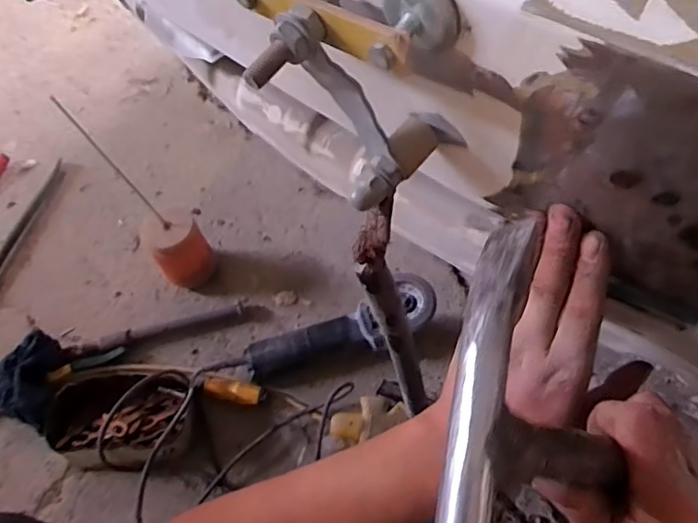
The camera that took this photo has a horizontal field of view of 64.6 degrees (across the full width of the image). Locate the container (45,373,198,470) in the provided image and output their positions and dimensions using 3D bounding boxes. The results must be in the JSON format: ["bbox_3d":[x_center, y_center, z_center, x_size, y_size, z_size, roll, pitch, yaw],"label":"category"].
[{"bbox_3d":[-0.311,0.217,0.767,0.185,0.090,0.132,3,64,5],"label":"container"}]

